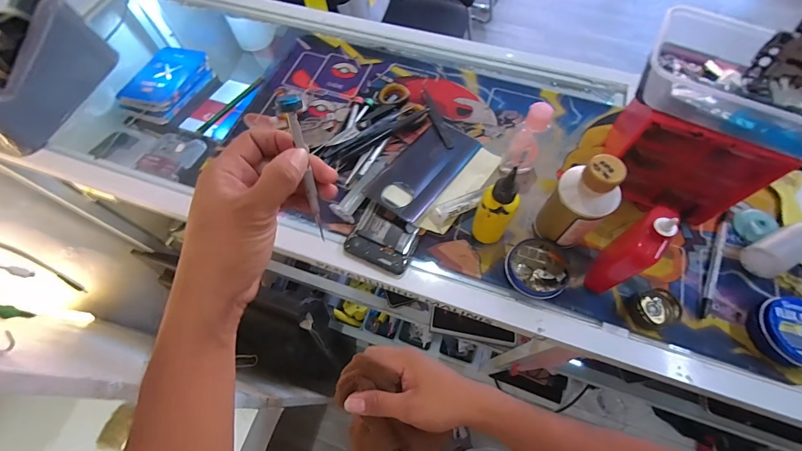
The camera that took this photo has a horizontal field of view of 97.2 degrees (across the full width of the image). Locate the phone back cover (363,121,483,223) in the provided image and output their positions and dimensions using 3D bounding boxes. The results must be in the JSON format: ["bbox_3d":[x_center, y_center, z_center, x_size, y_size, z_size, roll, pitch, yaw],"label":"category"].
[{"bbox_3d":[0.030,-0.072,0.437,0.072,0.011,0.158,34,62,16],"label":"phone back cover"}]

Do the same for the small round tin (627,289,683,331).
[{"bbox_3d":[0.258,0.085,0.359,0.038,0.019,0.037,-1,65,2],"label":"small round tin"}]

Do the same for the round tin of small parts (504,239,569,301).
[{"bbox_3d":[0.144,0.045,0.380,0.060,0.019,0.062,-1,65,2],"label":"round tin of small parts"}]

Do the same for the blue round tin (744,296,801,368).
[{"bbox_3d":[0.381,0.104,0.344,0.059,0.029,0.062,-1,65,2],"label":"blue round tin"}]

